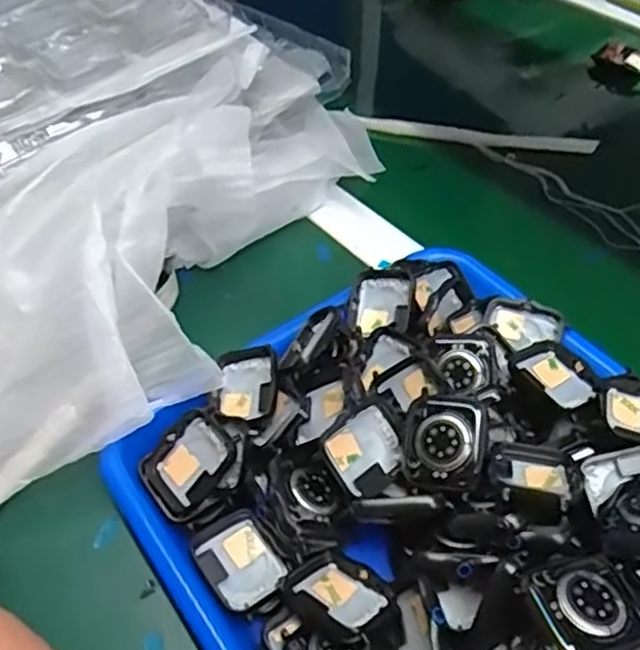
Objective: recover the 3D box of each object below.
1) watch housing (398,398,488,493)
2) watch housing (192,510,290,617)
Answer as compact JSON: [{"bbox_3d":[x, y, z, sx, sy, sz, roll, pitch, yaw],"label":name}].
[{"bbox_3d":[0.055,0.053,0.311,0.036,0.007,0.042,8,75,19],"label":"watch housing"},{"bbox_3d":[-0.036,0.109,0.314,0.033,0.009,0.045,-27,52,-20],"label":"watch housing"}]

